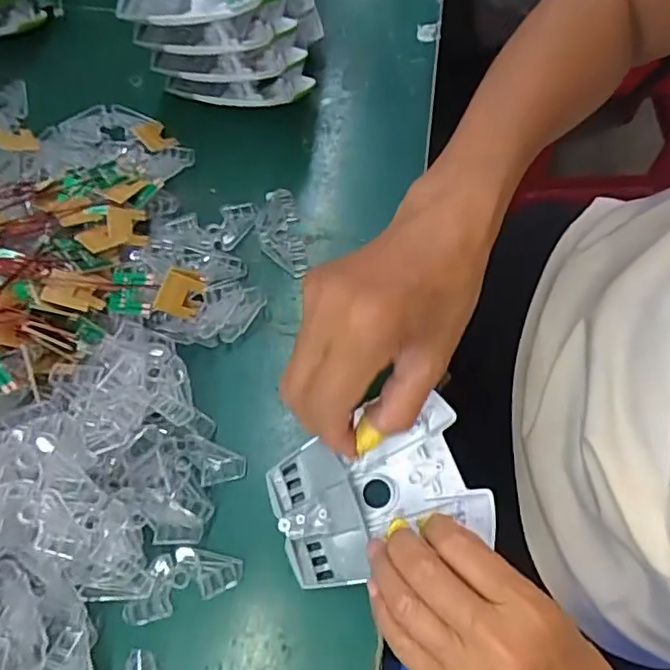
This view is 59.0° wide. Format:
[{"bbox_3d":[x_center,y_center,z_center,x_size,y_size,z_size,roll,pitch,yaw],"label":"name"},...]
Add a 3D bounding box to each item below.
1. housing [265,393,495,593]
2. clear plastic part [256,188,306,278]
[{"bbox_3d":[0.022,0.086,0.326,0.108,0.021,0.077,-19,70,-7],"label":"housing"},{"bbox_3d":[-0.037,-0.069,0.399,0.028,0.004,0.065,-13,68,-2],"label":"clear plastic part"}]

